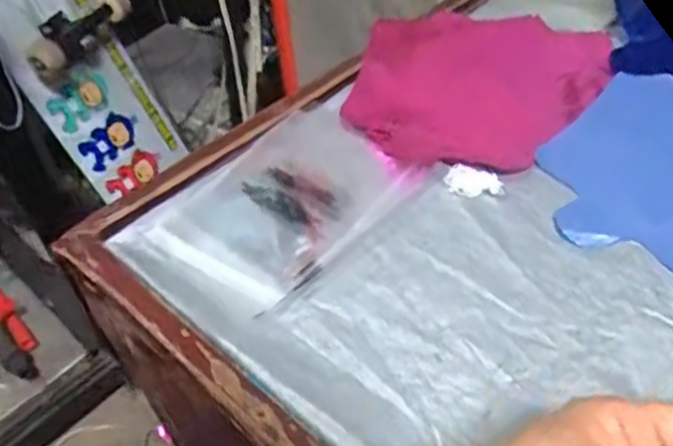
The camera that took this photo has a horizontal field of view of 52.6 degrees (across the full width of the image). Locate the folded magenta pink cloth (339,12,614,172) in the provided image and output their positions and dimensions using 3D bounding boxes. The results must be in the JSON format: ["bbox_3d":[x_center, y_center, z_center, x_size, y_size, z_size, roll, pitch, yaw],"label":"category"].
[{"bbox_3d":[0.129,-0.128,0.615,0.219,0.011,0.247,7,44,12],"label":"folded magenta pink cloth"}]

